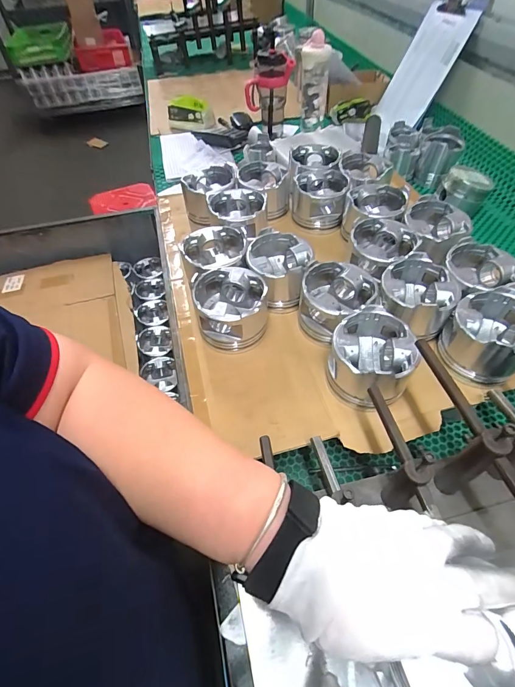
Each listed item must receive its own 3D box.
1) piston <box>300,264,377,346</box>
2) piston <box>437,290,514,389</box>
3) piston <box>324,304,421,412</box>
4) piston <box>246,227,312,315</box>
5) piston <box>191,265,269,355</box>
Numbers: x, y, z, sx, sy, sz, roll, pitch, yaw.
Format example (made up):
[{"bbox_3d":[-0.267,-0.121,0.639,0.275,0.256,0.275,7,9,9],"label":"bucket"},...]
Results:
[{"bbox_3d":[0.113,-0.061,0.502,0.095,0.072,0.101,-1,52,1],"label":"piston"},{"bbox_3d":[0.303,-0.007,0.464,0.094,0.087,0.096,-1,52,1],"label":"piston"},{"bbox_3d":[0.141,0.018,0.436,0.103,0.085,0.099,-1,52,1],"label":"piston"},{"bbox_3d":[0.030,-0.113,0.548,0.097,0.078,0.110,10,54,10],"label":"piston"},{"bbox_3d":[-0.036,-0.052,0.502,0.097,0.069,0.102,-3,52,0],"label":"piston"}]

